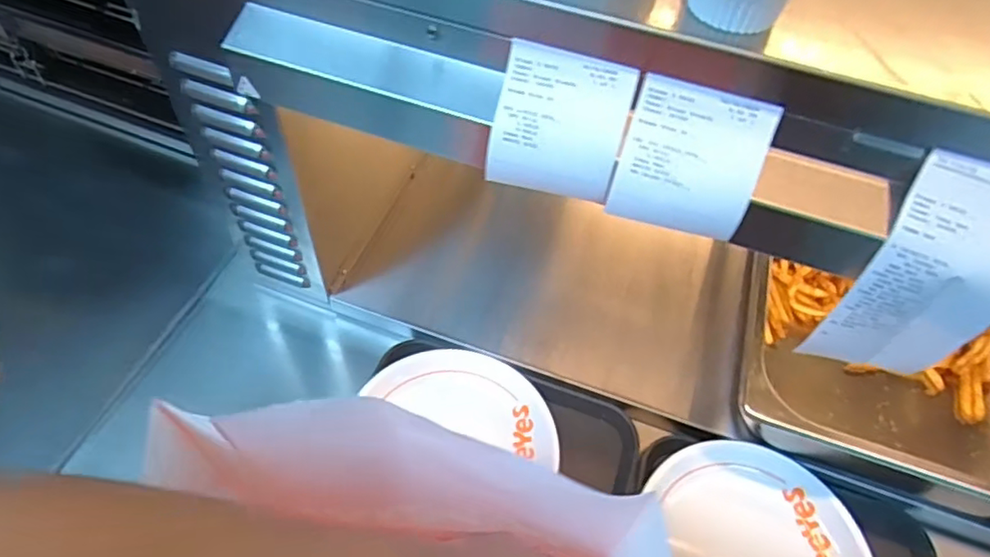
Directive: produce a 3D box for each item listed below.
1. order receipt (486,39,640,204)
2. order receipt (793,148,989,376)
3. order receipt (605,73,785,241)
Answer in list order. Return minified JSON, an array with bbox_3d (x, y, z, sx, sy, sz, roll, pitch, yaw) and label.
[{"bbox_3d":[0.039,-0.095,0.371,0.079,0.084,0.006,15,12,10],"label":"order receipt"},{"bbox_3d":[0.261,-0.002,0.366,0.086,0.132,0.054,14,56,5],"label":"order receipt"},{"bbox_3d":[0.116,-0.070,0.358,0.078,0.082,0.008,17,13,10],"label":"order receipt"}]

